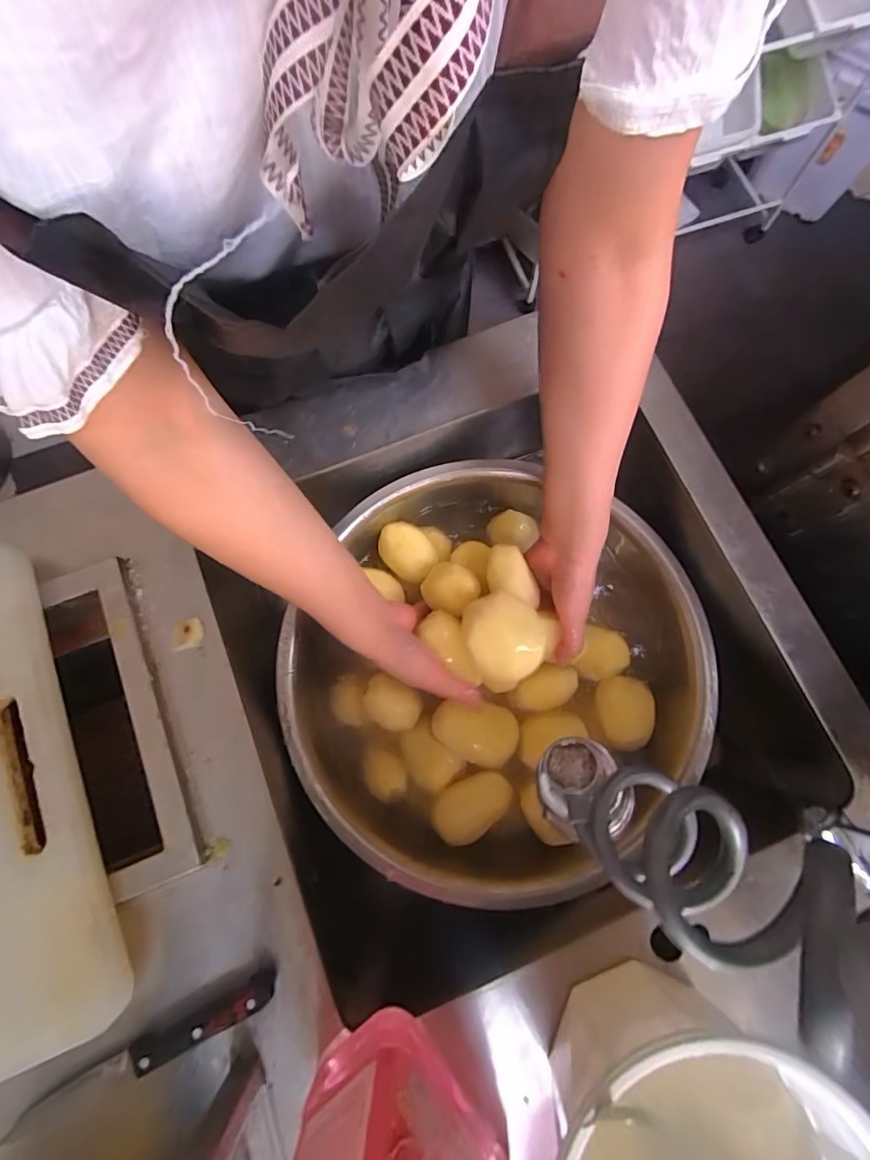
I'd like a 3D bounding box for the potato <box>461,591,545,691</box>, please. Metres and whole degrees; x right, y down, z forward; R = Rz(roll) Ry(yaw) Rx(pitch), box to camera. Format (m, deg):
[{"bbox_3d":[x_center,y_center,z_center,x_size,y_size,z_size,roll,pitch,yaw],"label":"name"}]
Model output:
[{"bbox_3d":[0.058,0.054,0.410,0.060,0.064,0.077,-21,76,-7],"label":"potato"}]

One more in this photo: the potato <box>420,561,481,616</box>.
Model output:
[{"bbox_3d":[0.013,0.008,0.446,0.053,0.033,0.041,31,76,6],"label":"potato"}]

